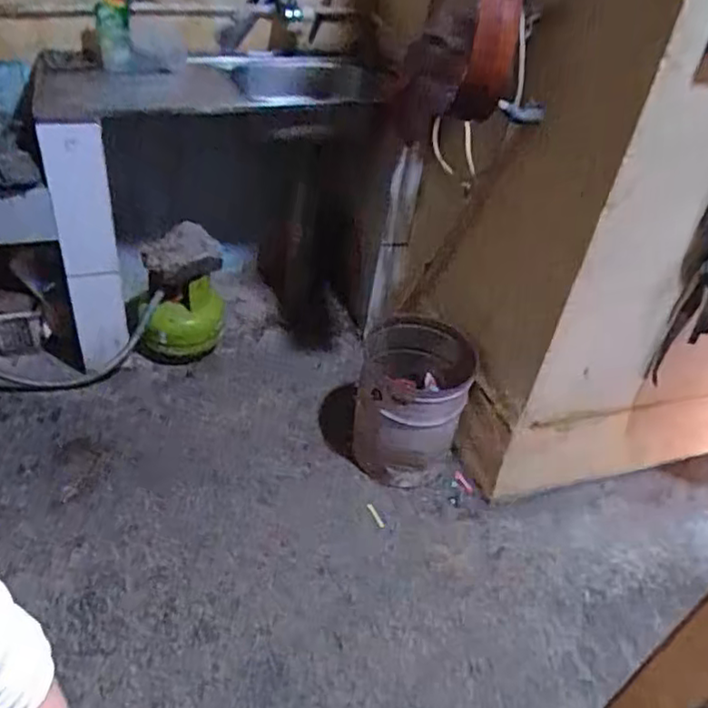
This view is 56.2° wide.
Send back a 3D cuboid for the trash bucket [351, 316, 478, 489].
[{"bbox_3d":[0.148,0.118,1.730,0.271,0.314,0.322,12,39,5],"label":"trash bucket"}]

